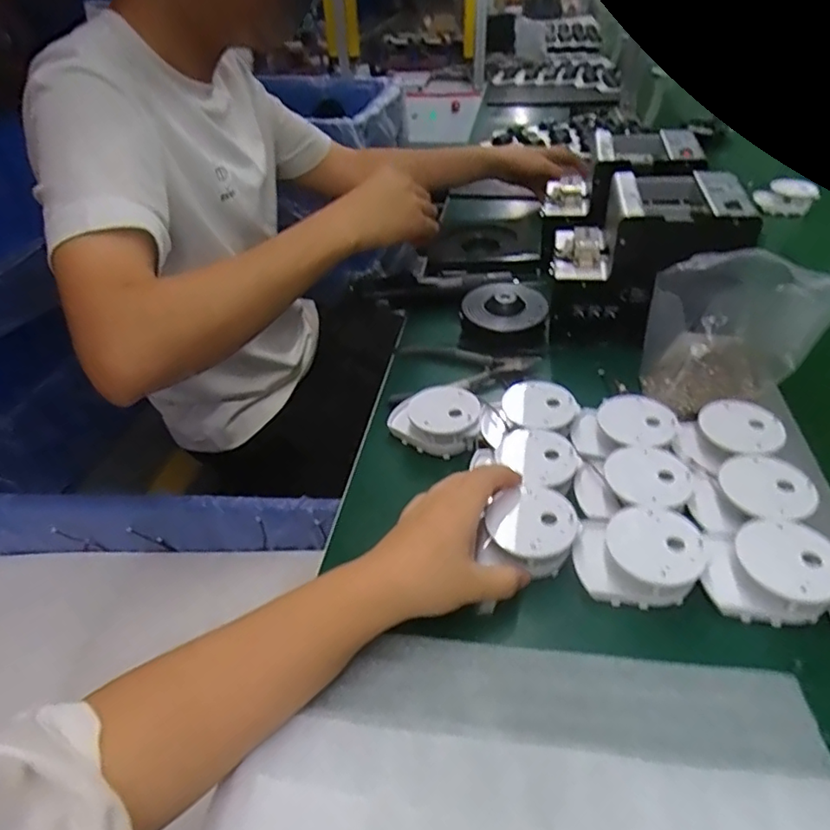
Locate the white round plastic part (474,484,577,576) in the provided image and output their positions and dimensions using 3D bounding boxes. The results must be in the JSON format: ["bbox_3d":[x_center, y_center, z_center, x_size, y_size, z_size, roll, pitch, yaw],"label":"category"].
[{"bbox_3d":[0.082,0.083,0.425,0.066,0.029,0.058,3,40,5],"label":"white round plastic part"}]

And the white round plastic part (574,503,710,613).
[{"bbox_3d":[0.155,0.098,0.407,0.079,0.037,0.064,7,41,9],"label":"white round plastic part"}]

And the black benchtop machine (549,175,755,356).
[{"bbox_3d":[0.238,-0.168,0.623,0.171,0.141,0.151,6,41,8],"label":"black benchtop machine"}]

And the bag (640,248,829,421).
[{"bbox_3d":[0.283,-0.073,0.512,0.143,0.143,0.071,-4,40,-3],"label":"bag"}]

